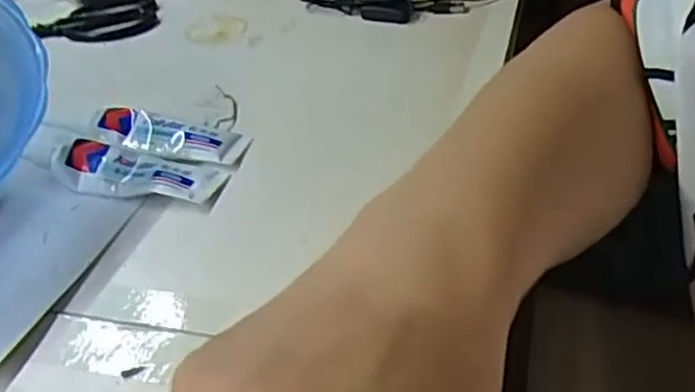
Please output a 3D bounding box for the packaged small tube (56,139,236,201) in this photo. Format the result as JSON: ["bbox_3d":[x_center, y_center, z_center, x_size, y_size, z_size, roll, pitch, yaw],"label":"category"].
[{"bbox_3d":[-0.134,-0.018,0.440,0.108,0.021,0.035,3,37,14],"label":"packaged small tube"}]

